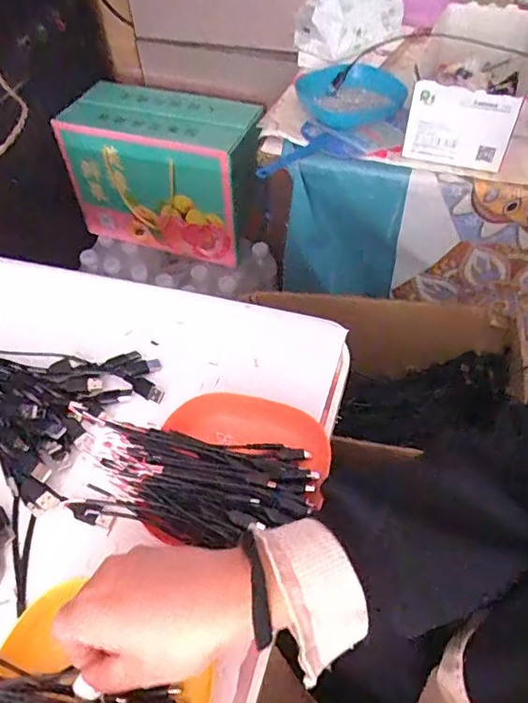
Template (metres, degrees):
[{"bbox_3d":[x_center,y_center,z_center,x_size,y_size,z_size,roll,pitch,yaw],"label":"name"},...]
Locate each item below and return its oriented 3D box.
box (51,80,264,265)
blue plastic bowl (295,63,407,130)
[{"bbox_3d":[-0.175,-0.321,0.999,0.330,0.236,0.138,15,53,13],"label":"box"},{"bbox_3d":[0.113,-0.358,0.753,0.105,0.045,0.132,-34,58,-23],"label":"blue plastic bowl"}]

